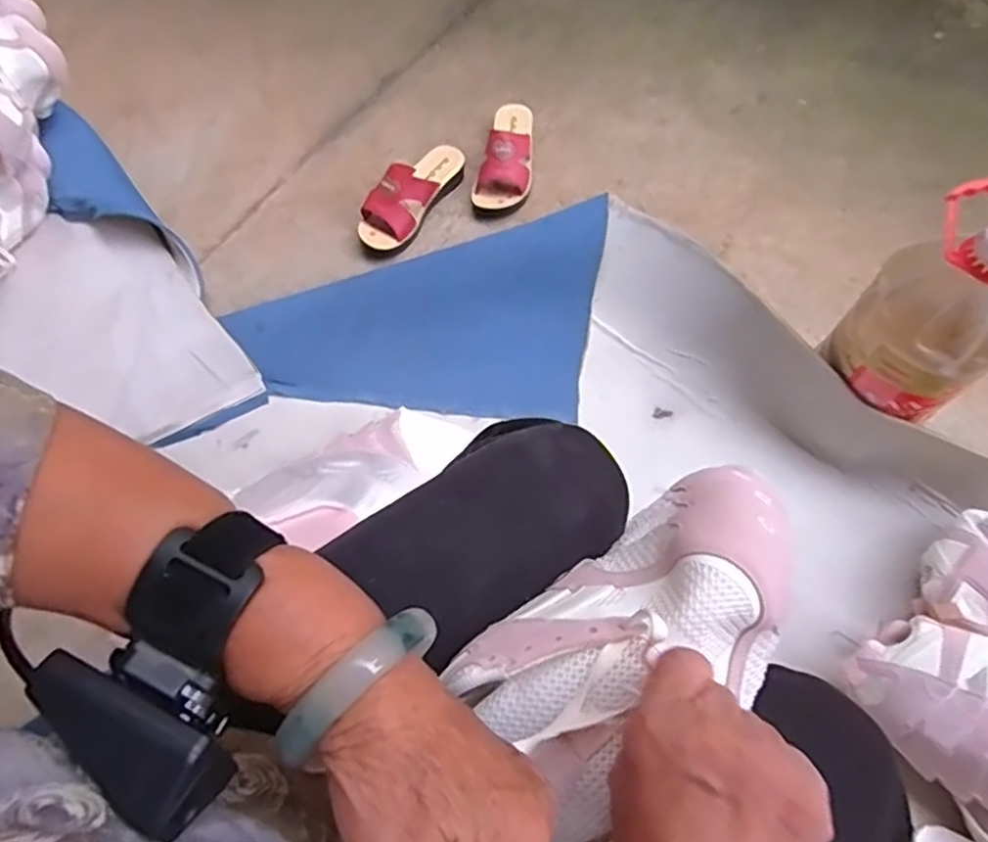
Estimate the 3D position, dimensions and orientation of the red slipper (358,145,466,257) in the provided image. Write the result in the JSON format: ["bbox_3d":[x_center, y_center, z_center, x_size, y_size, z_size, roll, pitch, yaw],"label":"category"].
[{"bbox_3d":[-0.132,-0.360,1.036,0.082,0.066,0.220,28,69,13],"label":"red slipper"}]

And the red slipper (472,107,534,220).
[{"bbox_3d":[0.023,-0.439,1.069,0.088,0.074,0.215,9,66,5],"label":"red slipper"}]

